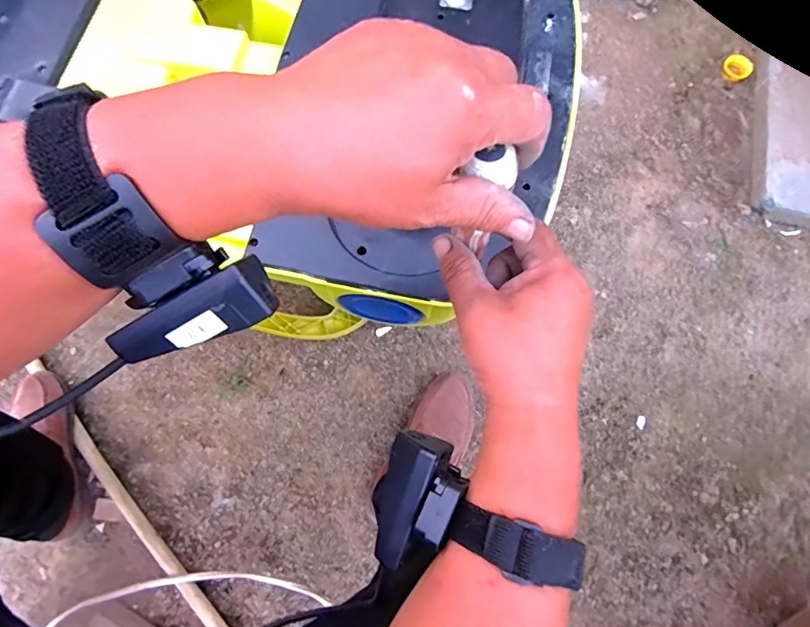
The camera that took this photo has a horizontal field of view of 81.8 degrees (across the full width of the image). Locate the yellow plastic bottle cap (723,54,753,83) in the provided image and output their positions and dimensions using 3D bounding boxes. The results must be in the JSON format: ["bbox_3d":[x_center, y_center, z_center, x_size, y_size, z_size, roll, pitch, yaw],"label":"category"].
[{"bbox_3d":[0.697,-0.513,0.982,0.055,0.031,0.044,37,76,12],"label":"yellow plastic bottle cap"}]

